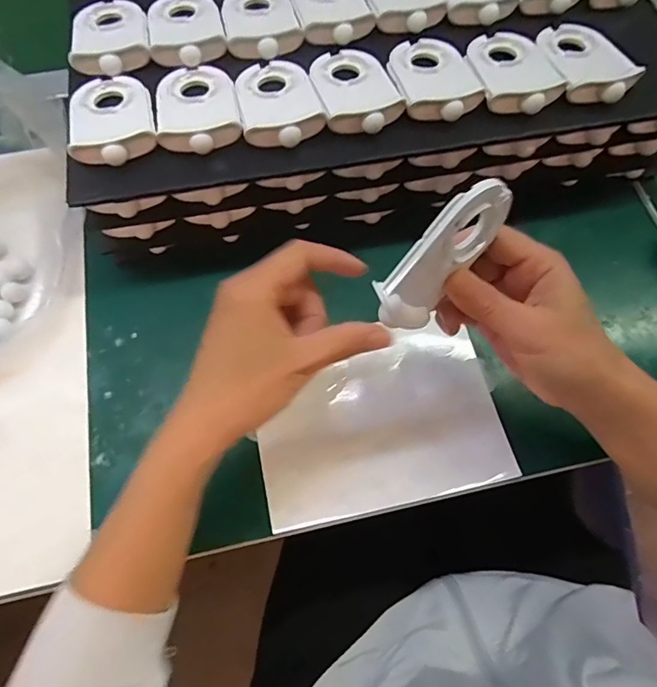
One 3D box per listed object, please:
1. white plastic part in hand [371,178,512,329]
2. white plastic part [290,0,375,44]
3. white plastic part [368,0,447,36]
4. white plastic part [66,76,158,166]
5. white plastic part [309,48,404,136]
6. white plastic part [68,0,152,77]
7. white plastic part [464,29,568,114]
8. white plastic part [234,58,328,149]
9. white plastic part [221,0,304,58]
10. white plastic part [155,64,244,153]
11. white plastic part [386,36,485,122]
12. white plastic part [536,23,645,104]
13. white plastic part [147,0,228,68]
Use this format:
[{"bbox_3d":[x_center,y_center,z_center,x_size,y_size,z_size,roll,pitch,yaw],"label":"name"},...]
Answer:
[{"bbox_3d":[0.058,-0.046,0.246,0.083,0.053,0.023,-47,62,17],"label":"white plastic part in hand"},{"bbox_3d":[0.001,-0.279,0.390,0.058,0.014,0.086,-13,68,-6],"label":"white plastic part"},{"bbox_3d":[0.060,-0.292,0.397,0.058,0.014,0.088,-10,67,-5],"label":"white plastic part"},{"bbox_3d":[-0.156,-0.162,0.344,0.059,0.016,0.085,-16,68,-7],"label":"white plastic part"},{"bbox_3d":[0.020,-0.189,0.355,0.057,0.017,0.087,-15,68,-7],"label":"white plastic part"},{"bbox_3d":[-0.173,-0.247,0.377,0.058,0.013,0.087,-11,67,-5],"label":"white plastic part"},{"bbox_3d":[0.142,-0.209,0.366,0.059,0.019,0.089,-6,67,-3],"label":"white plastic part"},{"bbox_3d":[-0.037,-0.177,0.349,0.056,0.018,0.089,-11,67,-5],"label":"white plastic part"},{"bbox_3d":[-0.056,-0.262,0.384,0.058,0.012,0.088,-13,68,-6],"label":"white plastic part"},{"bbox_3d":[-0.095,-0.173,0.347,0.058,0.015,0.089,-11,67,-5],"label":"white plastic part"},{"bbox_3d":[0.079,-0.201,0.360,0.059,0.019,0.088,-13,68,-6],"label":"white plastic part"},{"bbox_3d":[0.200,-0.221,0.371,0.061,0.018,0.093,-12,67,-6],"label":"white plastic part"},{"bbox_3d":[-0.114,-0.253,0.380,0.057,0.012,0.086,-12,67,-6],"label":"white plastic part"}]

